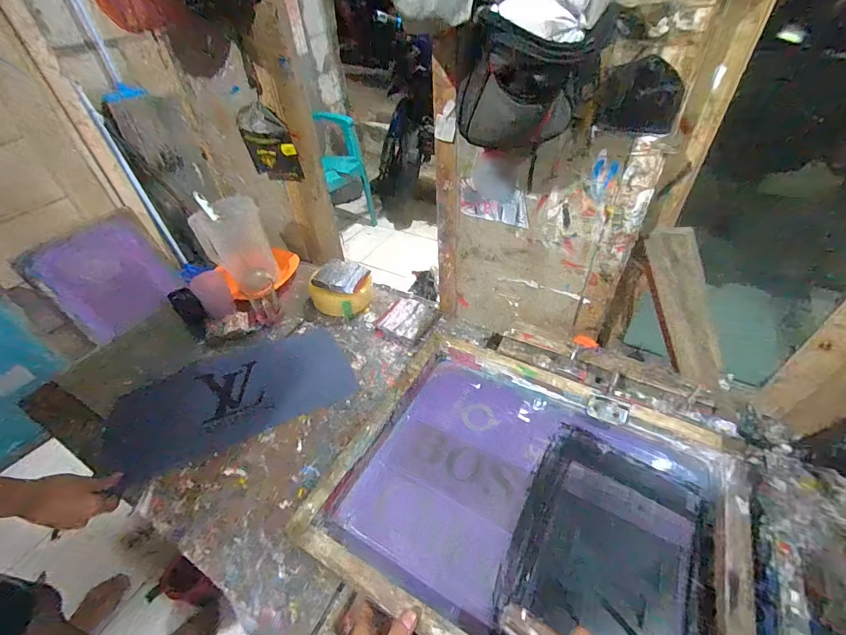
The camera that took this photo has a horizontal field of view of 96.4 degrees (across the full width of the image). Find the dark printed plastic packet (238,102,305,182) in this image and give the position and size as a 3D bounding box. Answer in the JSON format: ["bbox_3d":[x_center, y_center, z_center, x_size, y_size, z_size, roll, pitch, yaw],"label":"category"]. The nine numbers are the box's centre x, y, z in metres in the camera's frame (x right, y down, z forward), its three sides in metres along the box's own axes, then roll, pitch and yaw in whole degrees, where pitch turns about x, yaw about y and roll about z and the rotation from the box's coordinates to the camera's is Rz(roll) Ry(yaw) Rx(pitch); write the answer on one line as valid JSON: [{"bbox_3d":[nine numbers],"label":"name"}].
[{"bbox_3d":[-0.374,-0.409,0.923,0.125,0.193,0.035,1,61,-1],"label":"dark printed plastic packet"}]

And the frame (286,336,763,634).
[{"bbox_3d":[0.158,0.265,0.568,0.534,0.054,0.431,19,48,22],"label":"frame"}]

